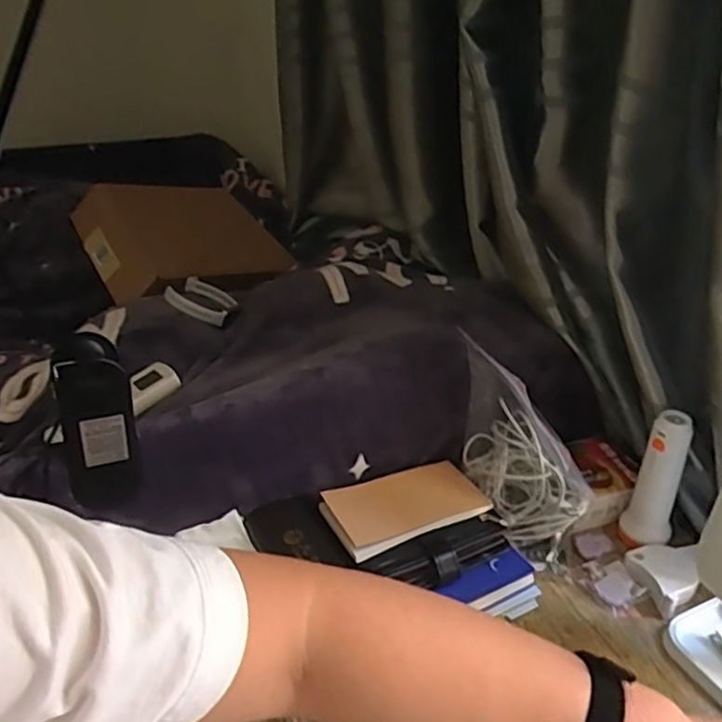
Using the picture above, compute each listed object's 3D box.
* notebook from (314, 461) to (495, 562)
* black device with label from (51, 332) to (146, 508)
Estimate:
[{"bbox_3d":[0.040,0.126,0.588,0.149,0.013,0.078,-14,32,-26],"label":"notebook"},{"bbox_3d":[-0.205,0.046,0.518,0.051,0.119,0.064,-12,31,-23],"label":"black device with label"}]

